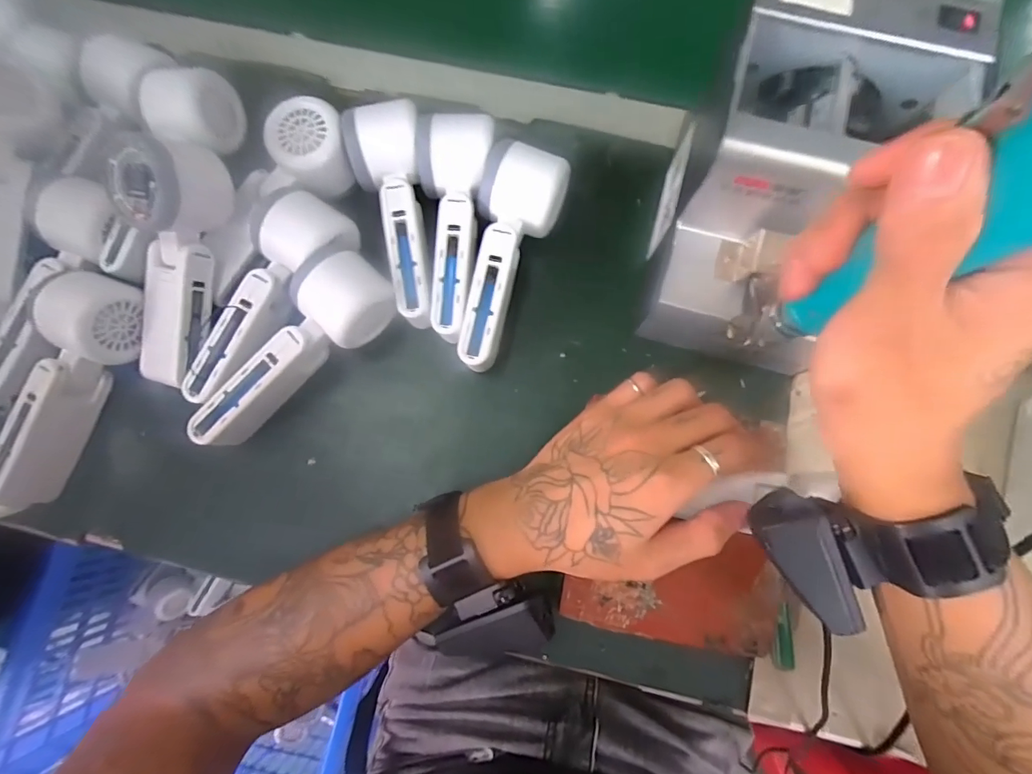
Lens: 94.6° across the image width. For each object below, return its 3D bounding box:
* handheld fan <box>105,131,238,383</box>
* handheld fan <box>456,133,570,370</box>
[{"bbox_3d":[-0.243,-0.085,0.340,0.062,0.070,0.164,13,103,3],"label":"handheld fan"},{"bbox_3d":[-0.009,-0.094,0.347,0.057,0.056,0.167,18,80,4],"label":"handheld fan"}]

